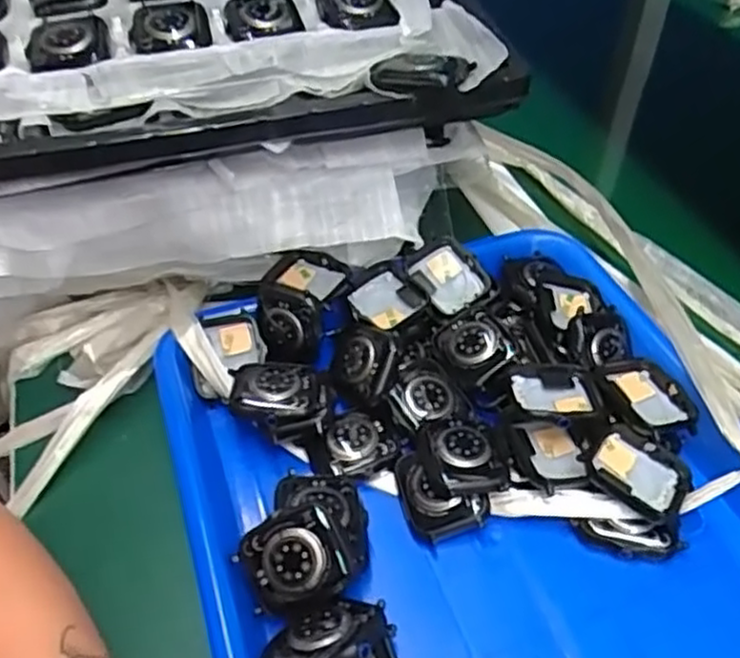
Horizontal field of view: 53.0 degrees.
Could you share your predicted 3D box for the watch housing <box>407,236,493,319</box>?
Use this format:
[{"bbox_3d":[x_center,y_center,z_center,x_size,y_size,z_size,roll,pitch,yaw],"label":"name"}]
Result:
[{"bbox_3d":[0.045,-0.029,0.416,0.034,0.017,0.042,-38,81,-4],"label":"watch housing"}]

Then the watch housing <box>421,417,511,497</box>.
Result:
[{"bbox_3d":[0.043,0.057,0.341,0.032,0.013,0.041,-10,45,-8],"label":"watch housing"}]

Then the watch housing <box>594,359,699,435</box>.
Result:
[{"bbox_3d":[0.133,0.034,0.354,0.035,0.013,0.043,-13,46,-11],"label":"watch housing"}]

